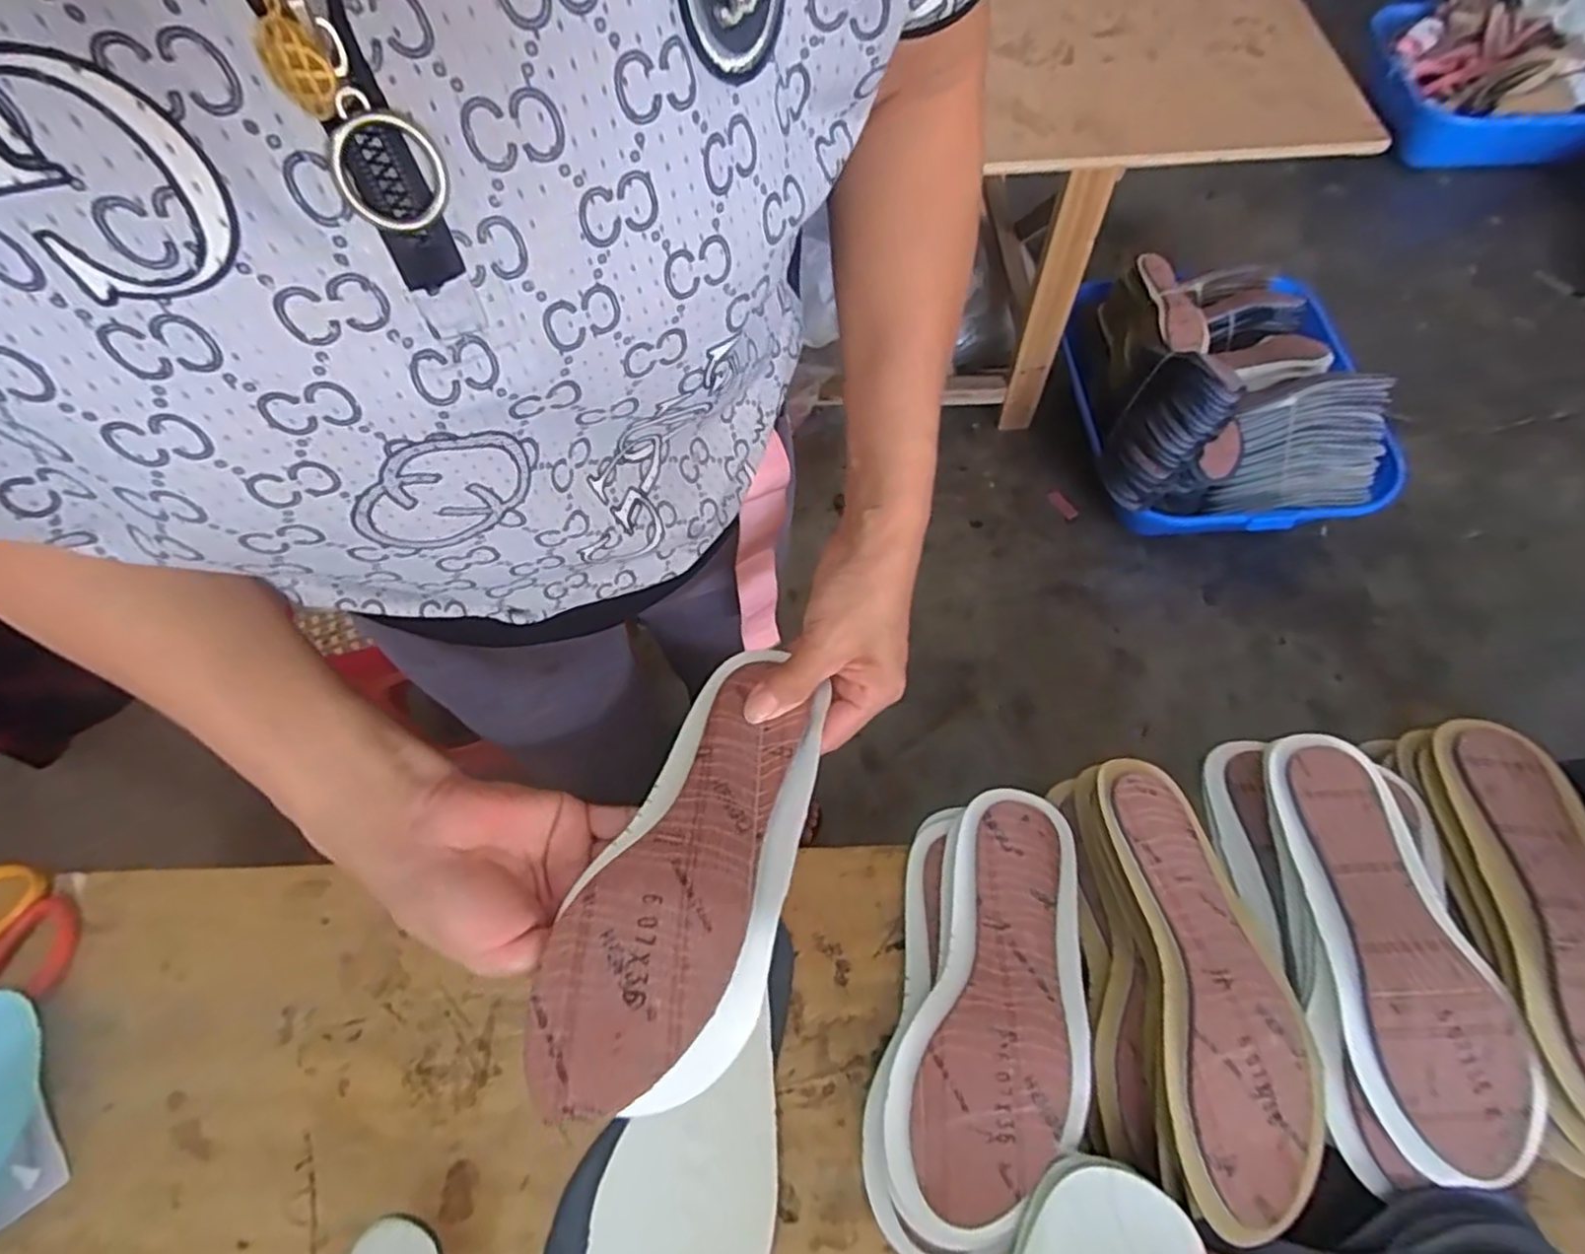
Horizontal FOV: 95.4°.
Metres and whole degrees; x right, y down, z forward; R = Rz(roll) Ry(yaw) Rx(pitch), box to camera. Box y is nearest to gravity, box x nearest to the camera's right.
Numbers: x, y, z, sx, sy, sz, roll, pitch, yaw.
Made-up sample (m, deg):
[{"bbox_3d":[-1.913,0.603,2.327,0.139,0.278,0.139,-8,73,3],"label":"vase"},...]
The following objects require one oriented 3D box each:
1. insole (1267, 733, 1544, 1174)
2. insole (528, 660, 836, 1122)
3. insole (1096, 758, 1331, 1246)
[{"bbox_3d":[0.339,0.174,0.410,0.090,0.032,0.231,-7,64,0],"label":"insole"},{"bbox_3d":[-0.041,0.102,0.336,0.087,0.022,0.218,15,49,10],"label":"insole"},{"bbox_3d":[0.236,0.188,0.399,0.085,0.021,0.235,-3,64,2],"label":"insole"}]

